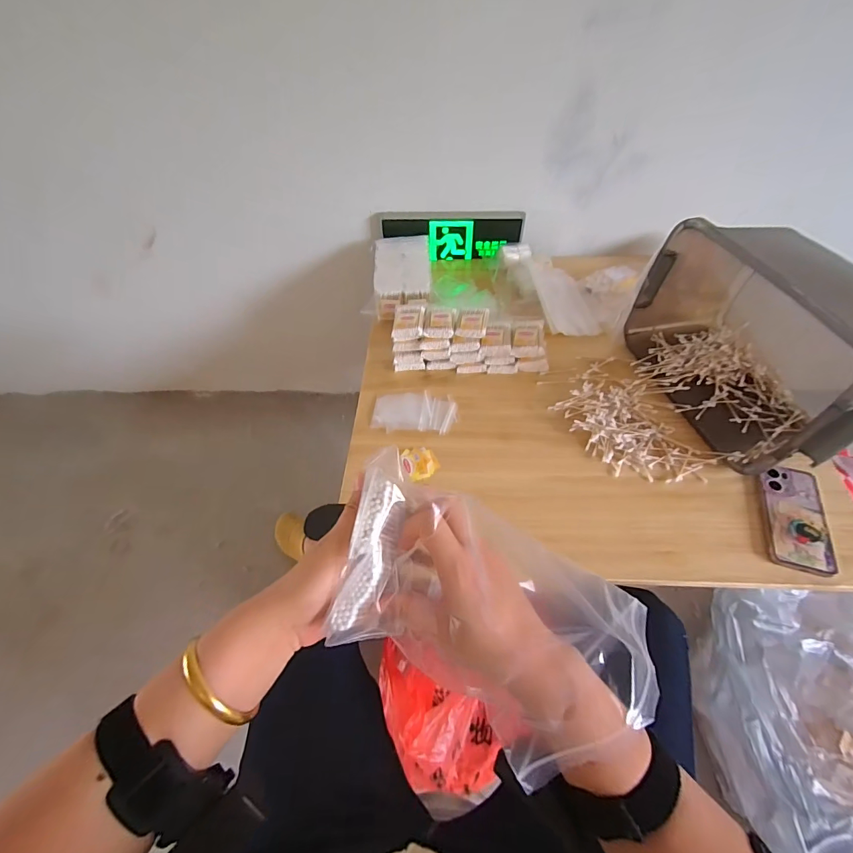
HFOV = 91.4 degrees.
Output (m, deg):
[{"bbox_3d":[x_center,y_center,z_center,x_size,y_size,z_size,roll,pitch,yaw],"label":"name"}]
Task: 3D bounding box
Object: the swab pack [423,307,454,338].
[{"bbox_3d":[0.026,-0.199,0.794,0.053,0.012,0.073,4,53,6],"label":"swab pack"}]

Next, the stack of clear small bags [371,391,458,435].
[{"bbox_3d":[-0.022,-0.025,0.765,0.150,0.013,0.083,2,53,4],"label":"stack of clear small bags"}]

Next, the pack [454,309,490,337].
[{"bbox_3d":[0.087,-0.195,0.793,0.056,0.020,0.071,8,53,9],"label":"pack"}]

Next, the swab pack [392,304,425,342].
[{"bbox_3d":[-0.034,-0.206,0.807,0.059,0.025,0.088,1,53,4],"label":"swab pack"}]

